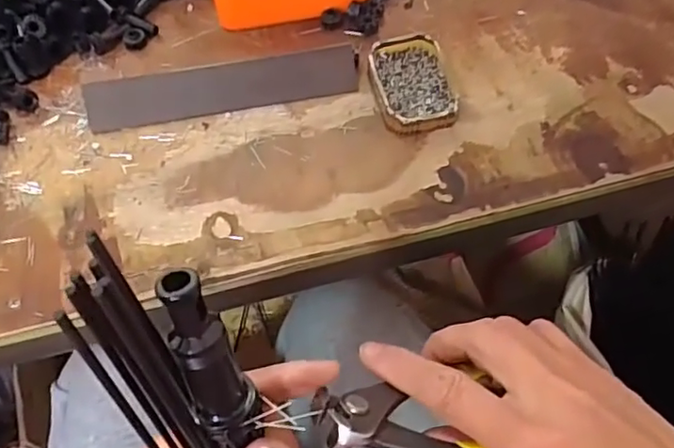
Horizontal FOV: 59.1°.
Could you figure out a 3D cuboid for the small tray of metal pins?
[{"bbox_3d":[0.064,-0.115,0.485,0.063,0.022,0.088,-9,60,-5],"label":"small tray of metal pins"}]

